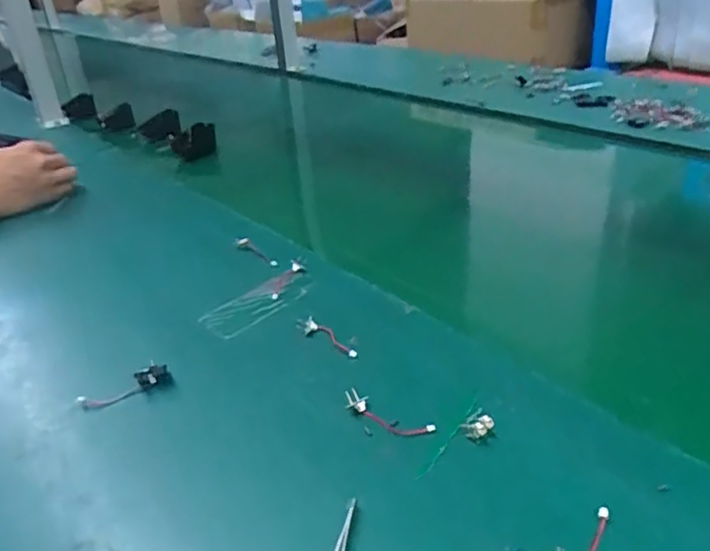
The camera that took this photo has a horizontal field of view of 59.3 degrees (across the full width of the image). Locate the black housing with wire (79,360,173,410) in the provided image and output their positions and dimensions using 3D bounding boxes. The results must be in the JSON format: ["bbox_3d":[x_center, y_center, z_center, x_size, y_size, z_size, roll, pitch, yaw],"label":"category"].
[{"bbox_3d":[-0.162,0.079,0.441,0.062,0.019,0.014,-21,33,-24],"label":"black housing with wire"}]

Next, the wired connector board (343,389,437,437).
[{"bbox_3d":[0.020,0.087,0.391,0.060,0.011,0.016,14,35,31],"label":"wired connector board"}]

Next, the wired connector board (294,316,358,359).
[{"bbox_3d":[-0.021,0.046,0.474,0.065,0.007,0.015,22,40,40],"label":"wired connector board"}]

